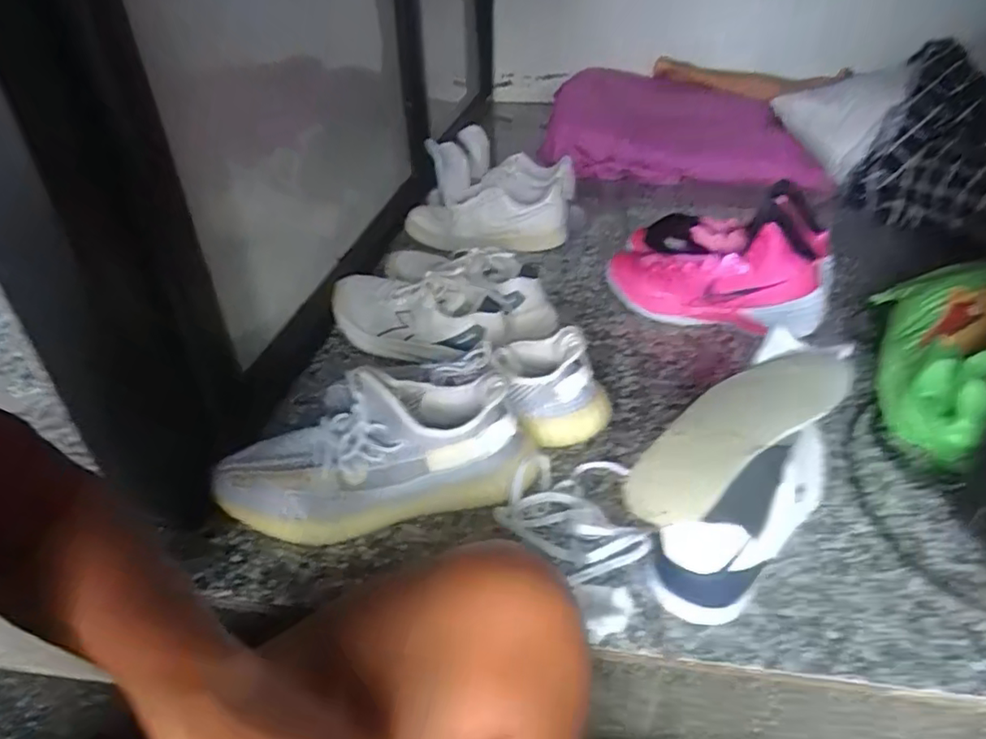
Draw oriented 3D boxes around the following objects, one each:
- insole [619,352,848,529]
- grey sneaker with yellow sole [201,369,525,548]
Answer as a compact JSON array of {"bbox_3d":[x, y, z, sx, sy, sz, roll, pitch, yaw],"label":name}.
[{"bbox_3d":[0.212,0.041,0.509,0.273,0.033,0.090,-24,42,-30],"label":"insole"},{"bbox_3d":[-0.112,0.077,0.555,0.284,0.117,0.108,-7,36,-10],"label":"grey sneaker with yellow sole"}]

